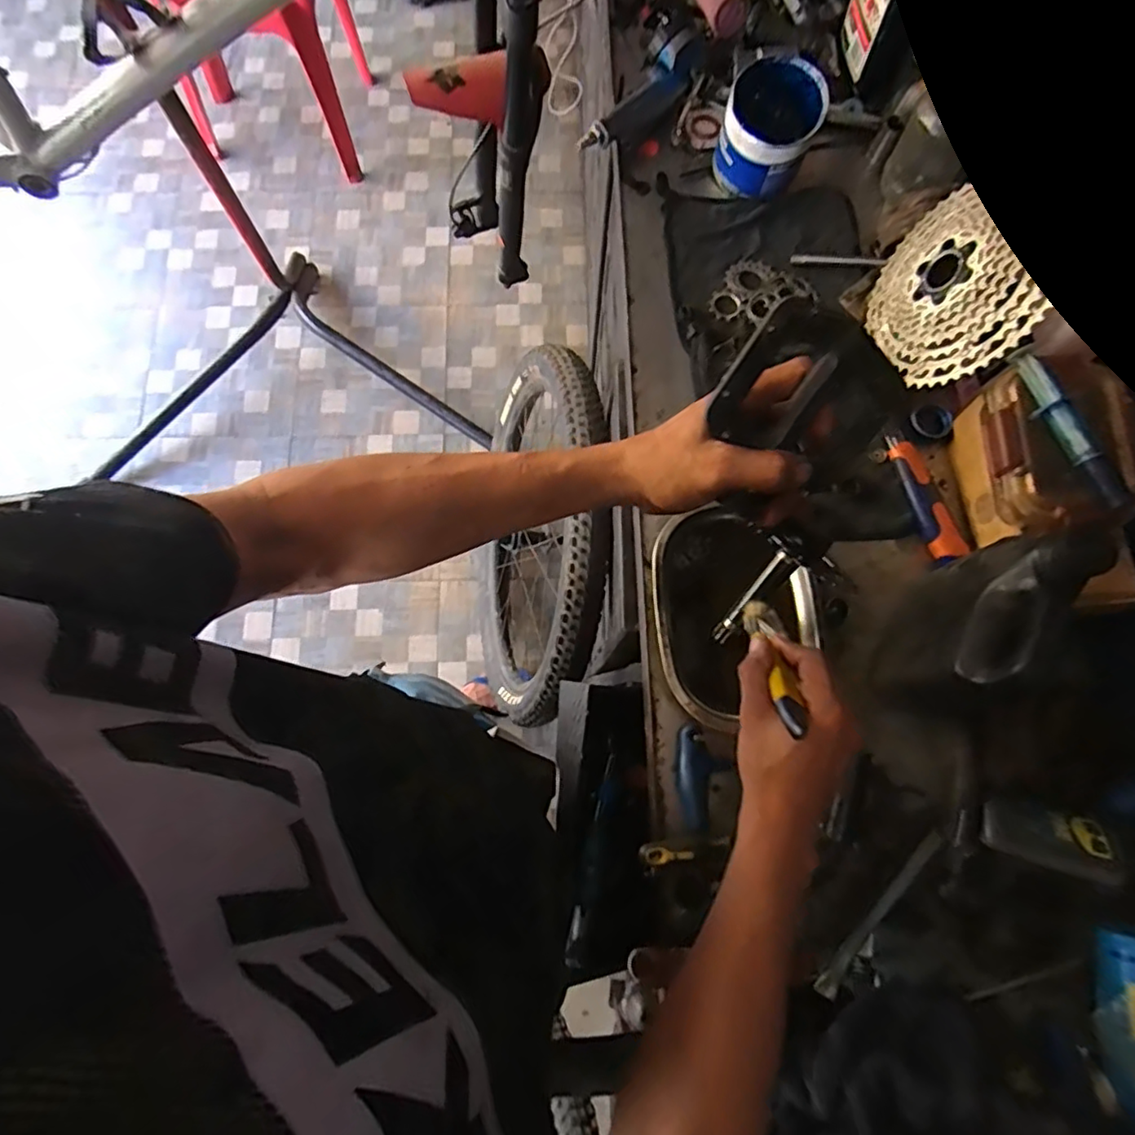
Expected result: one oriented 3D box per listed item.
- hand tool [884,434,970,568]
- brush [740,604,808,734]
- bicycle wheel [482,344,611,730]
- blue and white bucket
[{"bbox_3d":[0.360,-0.071,0.599,0.029,0.016,0.139,-15,76,-4],"label":"hand tool"},{"bbox_3d":[0.163,0.071,0.462,0.033,0.161,0.015,12,114,3],"label":"brush"},{"bbox_3d":[-0.077,-0.032,1.122,0.059,0.633,0.635,5,73,-17],"label":"bicycle wheel"},{"bbox_3d":[0.220,-0.480,0.656,0.097,0.095,0.101,0,75,-1],"label":"blue and white bucket"}]

